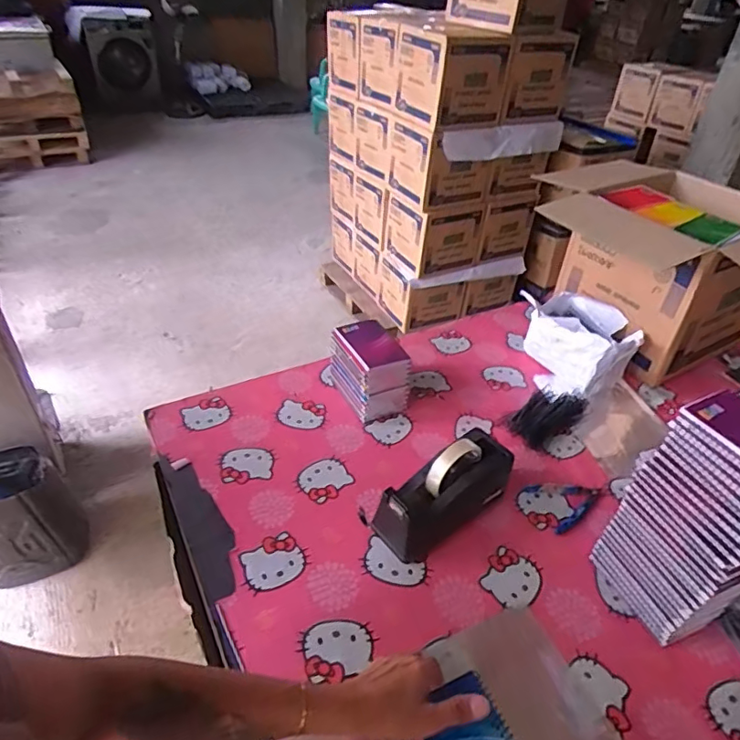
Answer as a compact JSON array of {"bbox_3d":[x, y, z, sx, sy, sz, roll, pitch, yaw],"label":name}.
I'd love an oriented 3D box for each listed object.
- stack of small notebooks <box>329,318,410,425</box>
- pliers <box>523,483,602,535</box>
[{"bbox_3d":[-0.009,-0.006,0.947,0.103,0.124,0.155,-15,42,-22],"label":"stack of small notebooks"},{"bbox_3d":[0.298,0.194,0.805,0.109,0.008,0.082,-15,42,-23],"label":"pliers"}]

